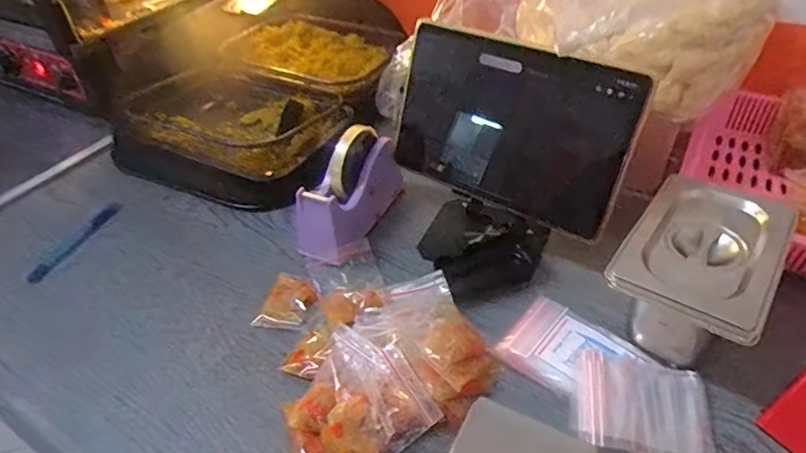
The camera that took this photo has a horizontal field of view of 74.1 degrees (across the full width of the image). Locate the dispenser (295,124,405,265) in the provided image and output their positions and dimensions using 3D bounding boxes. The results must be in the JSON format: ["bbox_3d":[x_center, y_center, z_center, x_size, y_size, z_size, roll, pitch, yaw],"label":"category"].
[{"bbox_3d":[-0.061,-0.039,0.609,0.056,0.106,0.146,22,47,26],"label":"dispenser"}]

